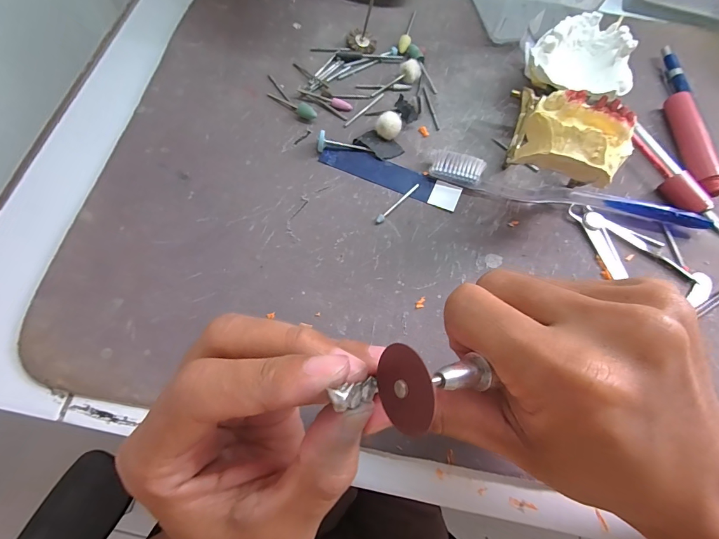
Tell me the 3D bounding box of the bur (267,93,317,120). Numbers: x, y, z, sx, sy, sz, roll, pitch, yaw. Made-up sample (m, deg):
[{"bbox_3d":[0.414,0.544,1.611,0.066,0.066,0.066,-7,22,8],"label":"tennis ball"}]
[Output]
[{"bbox_3d":[-0.052,-0.126,0.270,0.045,0.009,0.008,34,72,11],"label":"bur"}]

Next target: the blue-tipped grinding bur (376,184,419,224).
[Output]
[{"bbox_3d":[0.026,-0.046,0.245,0.004,0.004,0.042,40,73,13],"label":"blue-tipped grinding bur"}]

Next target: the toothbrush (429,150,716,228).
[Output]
[{"bbox_3d":[0.142,-0.050,0.246,0.188,0.014,0.017,15,70,4],"label":"toothbrush"}]

